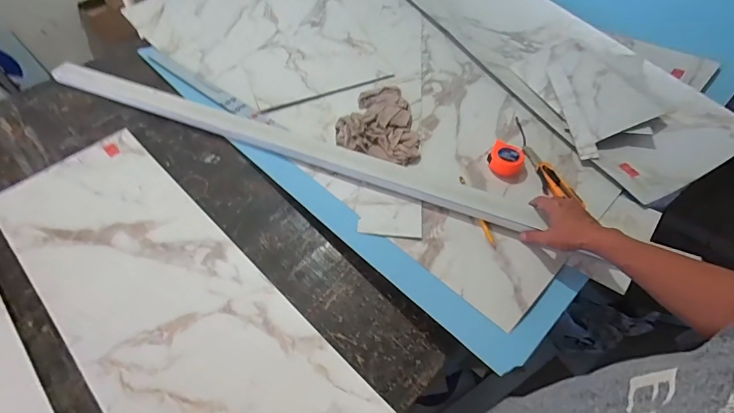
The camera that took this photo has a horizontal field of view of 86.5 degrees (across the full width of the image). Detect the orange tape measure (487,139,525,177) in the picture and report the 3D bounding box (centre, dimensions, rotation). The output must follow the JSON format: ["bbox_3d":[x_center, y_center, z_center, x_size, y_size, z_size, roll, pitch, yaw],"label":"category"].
[{"bbox_3d":[0.288,-0.097,0.813,0.070,0.036,0.069,23,58,19],"label":"orange tape measure"}]

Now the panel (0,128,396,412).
[{"bbox_3d":[-0.371,0.151,0.686,0.846,0.019,0.305,38,64,25],"label":"panel"}]

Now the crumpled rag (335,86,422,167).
[{"bbox_3d":[0.020,-0.189,0.892,0.177,0.031,0.237,-4,54,-2],"label":"crumpled rag"}]

